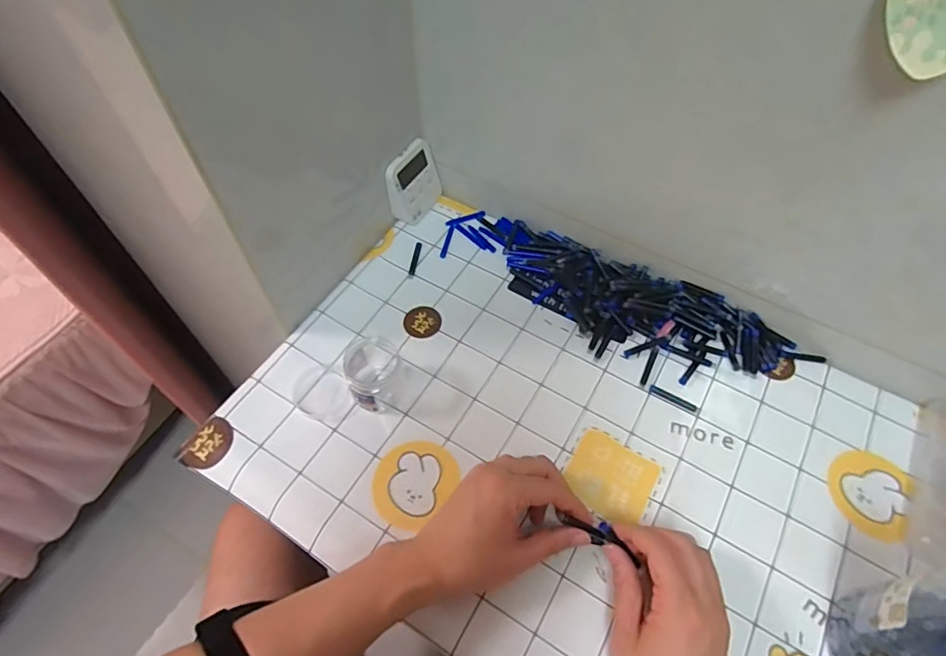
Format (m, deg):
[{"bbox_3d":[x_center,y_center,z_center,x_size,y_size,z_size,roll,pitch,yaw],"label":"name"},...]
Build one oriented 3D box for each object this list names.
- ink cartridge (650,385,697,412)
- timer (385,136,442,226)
[{"bbox_3d":[0.197,0.069,0.528,0.046,0.004,0.009,28,62,16],"label":"ink cartridge"},{"bbox_3d":[-0.071,-0.172,0.635,0.019,0.080,0.074,20,60,31],"label":"timer"}]

